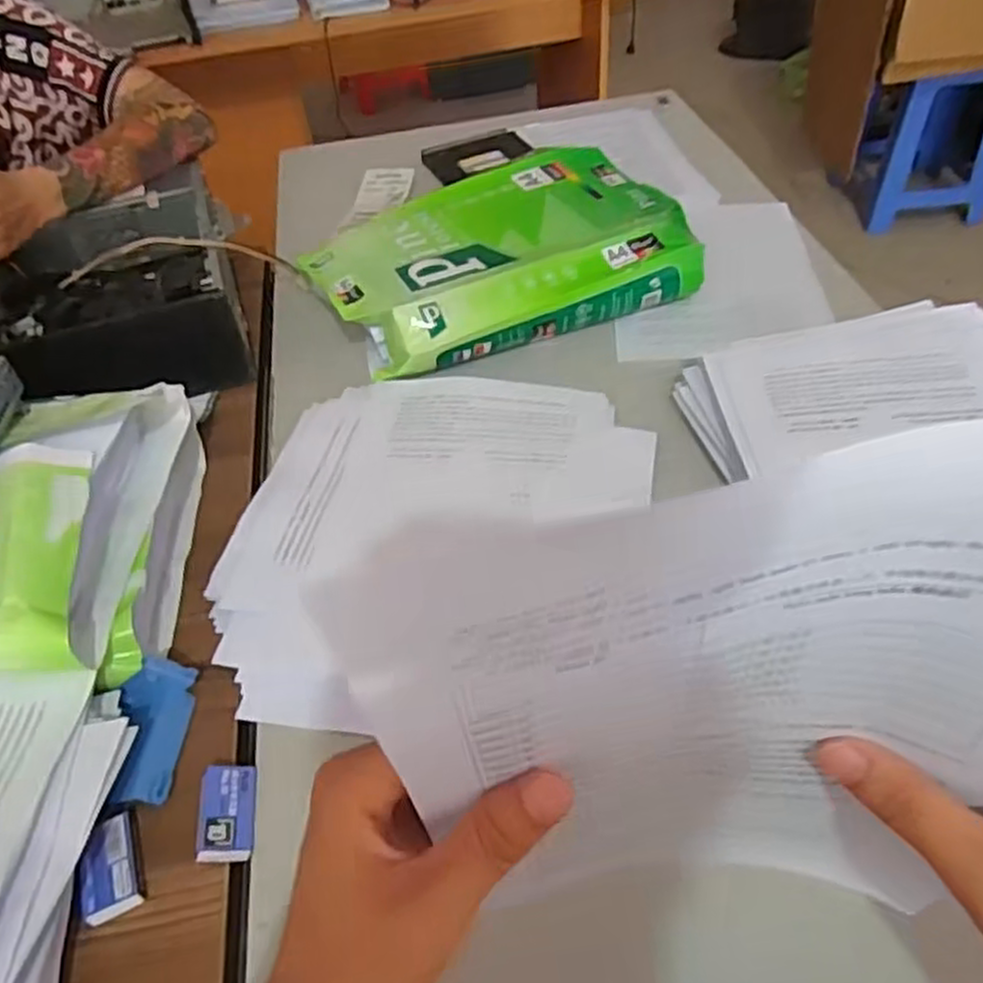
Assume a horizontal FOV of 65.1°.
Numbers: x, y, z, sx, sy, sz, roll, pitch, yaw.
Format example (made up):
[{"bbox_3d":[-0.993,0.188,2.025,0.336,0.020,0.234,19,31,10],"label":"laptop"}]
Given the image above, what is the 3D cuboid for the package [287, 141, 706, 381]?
[{"bbox_3d":[0.003,-0.262,0.808,0.373,0.062,0.298,-19,49,-12],"label":"package"}]

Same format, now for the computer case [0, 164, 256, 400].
[{"bbox_3d":[-0.457,-0.200,0.787,0.359,0.094,0.321,-18,48,-11],"label":"computer case"}]

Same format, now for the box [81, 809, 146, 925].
[{"bbox_3d":[-0.213,0.209,0.431,0.031,0.007,0.054,-10,51,-26],"label":"box"}]

